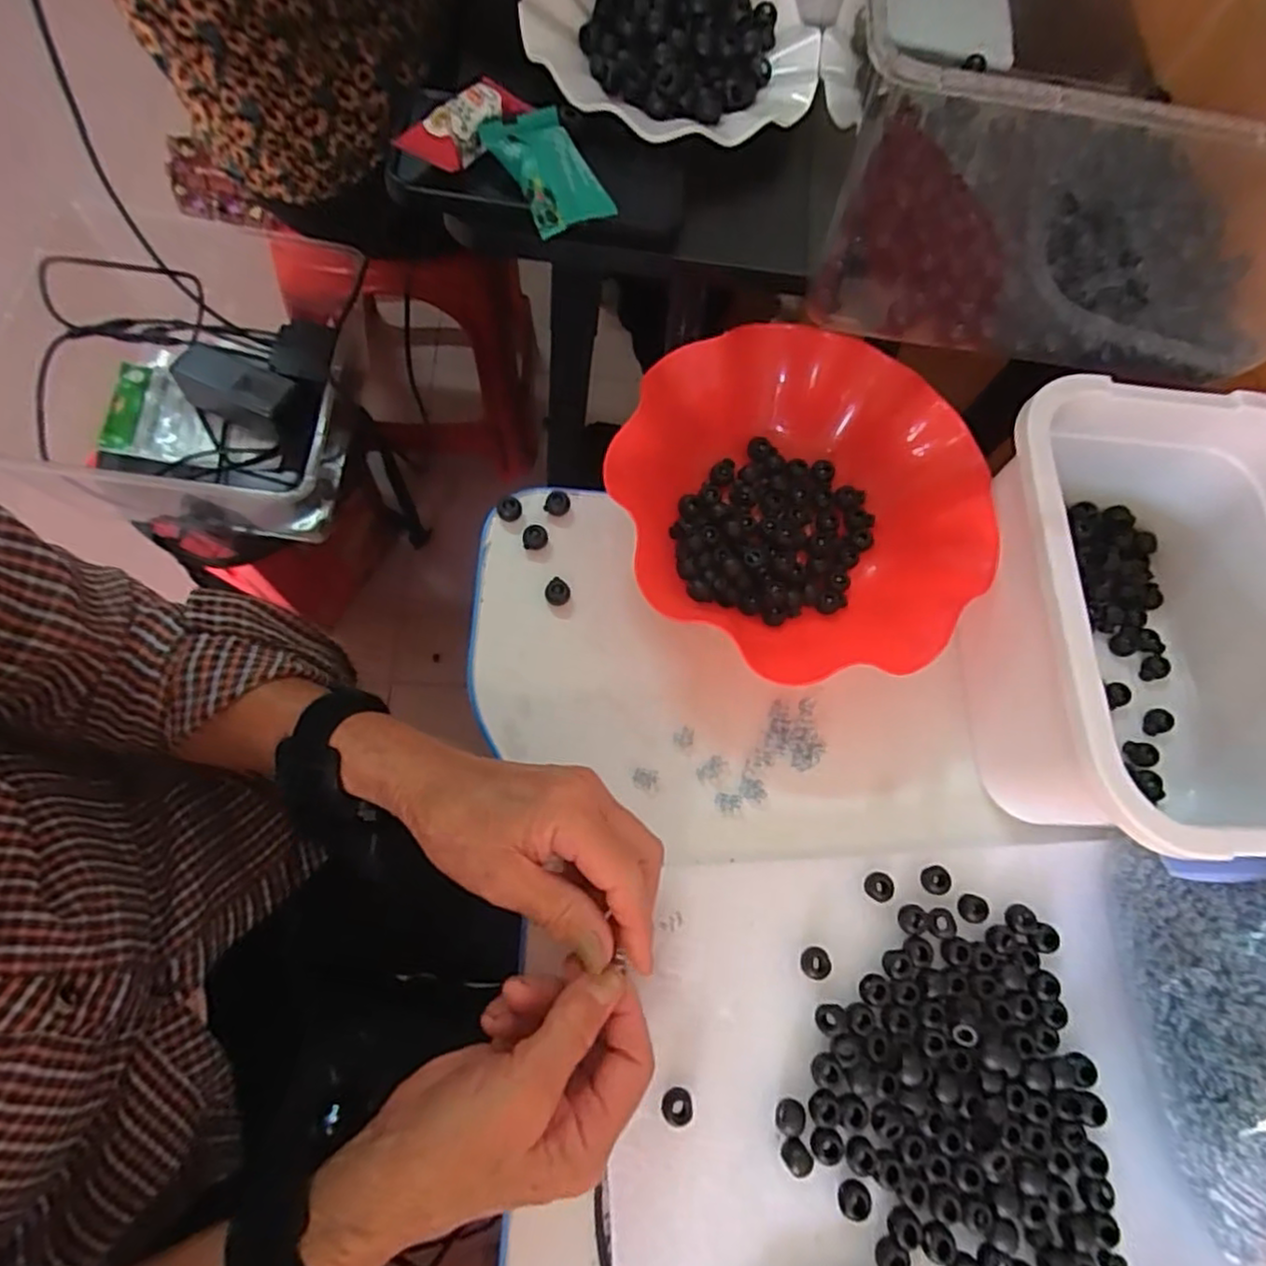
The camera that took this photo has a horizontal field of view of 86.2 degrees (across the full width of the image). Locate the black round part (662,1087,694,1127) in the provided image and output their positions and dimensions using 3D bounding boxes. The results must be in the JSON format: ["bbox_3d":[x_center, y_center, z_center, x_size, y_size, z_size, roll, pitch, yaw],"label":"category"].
[{"bbox_3d":[0.021,0.230,0.329,0.015,0.011,0.016,0,71,-1],"label":"black round part"}]

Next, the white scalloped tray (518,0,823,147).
[{"bbox_3d":[0.024,-0.374,0.417,0.178,0.028,0.176,3,71,-6],"label":"white scalloped tray"}]

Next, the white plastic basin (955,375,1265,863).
[{"bbox_3d":[0.292,-0.001,0.392,0.185,0.124,0.247,2,72,-5],"label":"white plastic basin"}]

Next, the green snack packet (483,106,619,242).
[{"bbox_3d":[-0.046,-0.252,0.364,0.044,0.019,0.068,-30,78,-15],"label":"green snack packet"}]

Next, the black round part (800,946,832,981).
[{"bbox_3d":[0.097,0.174,0.356,0.016,0.005,0.015,0,71,-1],"label":"black round part"}]

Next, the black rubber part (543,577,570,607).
[{"bbox_3d":[-0.047,-0.025,0.418,0.016,0.014,0.015,0,71,-1],"label":"black rubber part"}]

